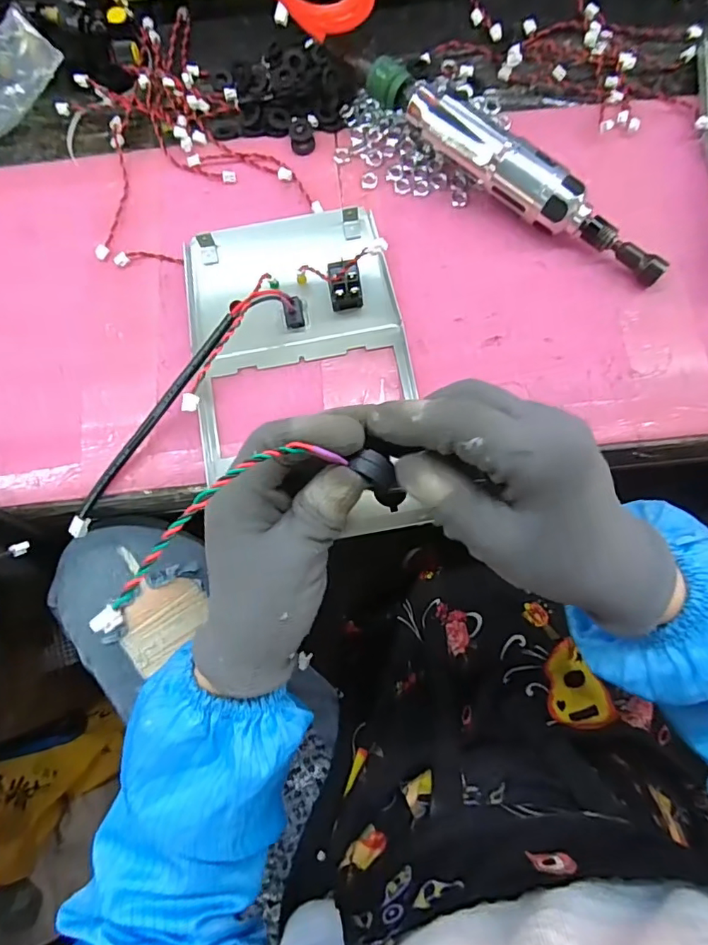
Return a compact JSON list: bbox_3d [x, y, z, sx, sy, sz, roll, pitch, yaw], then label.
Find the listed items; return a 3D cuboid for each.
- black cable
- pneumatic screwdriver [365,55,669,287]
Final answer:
[{"bbox_3d":[-0.120,-0.042,0.350,0.019,0.048,0.220,44,93,11],"label":"black cable"},{"bbox_3d":[0.113,-0.213,0.368,0.249,0.051,0.031,37,80,10],"label":"pneumatic screwdriver"}]

